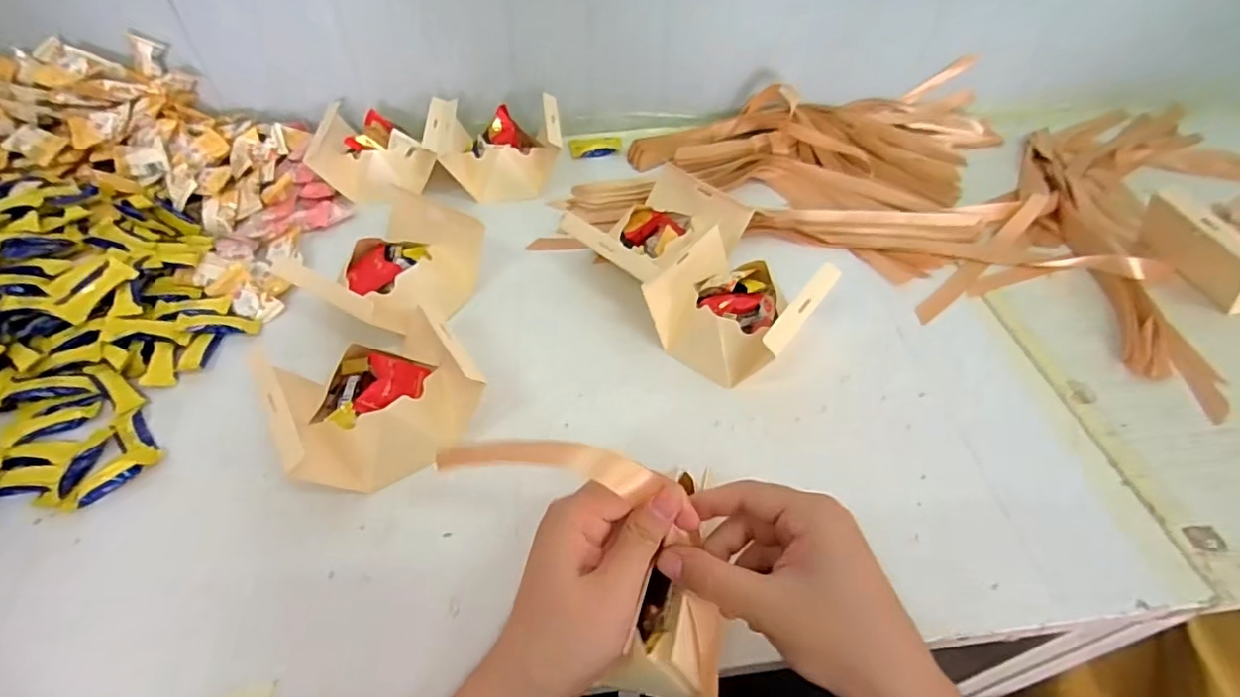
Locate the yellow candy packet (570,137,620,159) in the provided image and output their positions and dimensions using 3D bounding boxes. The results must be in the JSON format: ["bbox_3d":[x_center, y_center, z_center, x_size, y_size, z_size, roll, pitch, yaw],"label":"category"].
[{"bbox_3d":[-0.033,-0.280,0.808,0.073,0.006,0.056,-9,52,-10],"label":"yellow candy packet"}]

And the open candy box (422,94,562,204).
[{"bbox_3d":[-0.154,-0.250,0.727,0.157,0.066,0.122,-4,52,-6],"label":"open candy box"}]

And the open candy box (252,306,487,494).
[{"bbox_3d":[-0.200,0.037,0.472,0.151,0.067,0.129,-28,56,-22],"label":"open candy box"}]

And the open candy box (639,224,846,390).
[{"bbox_3d":[0.108,-0.043,0.549,0.138,0.070,0.128,31,56,22],"label":"open candy box"}]

